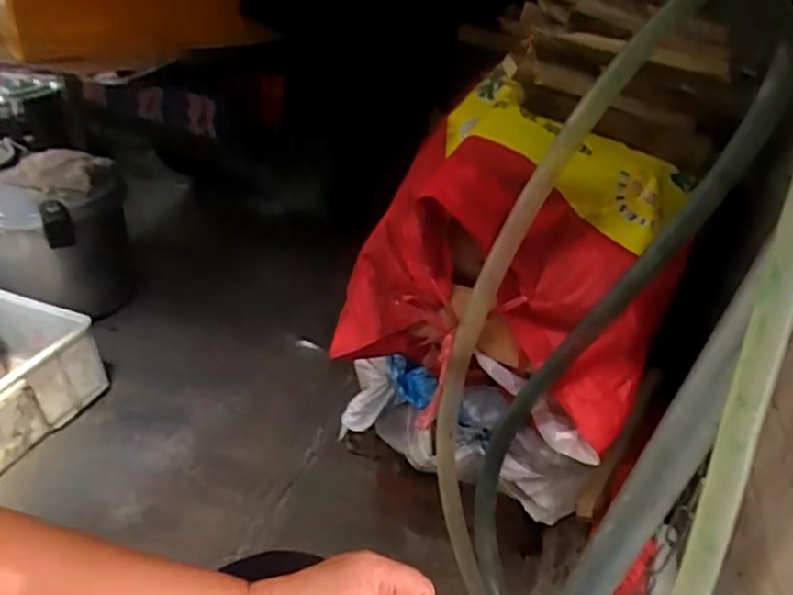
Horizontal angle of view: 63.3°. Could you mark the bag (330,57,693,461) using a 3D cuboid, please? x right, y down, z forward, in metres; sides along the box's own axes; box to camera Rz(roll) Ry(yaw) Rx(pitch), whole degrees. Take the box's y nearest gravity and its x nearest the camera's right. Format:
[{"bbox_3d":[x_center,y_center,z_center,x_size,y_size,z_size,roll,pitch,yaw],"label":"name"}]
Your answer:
[{"bbox_3d":[0.110,-0.051,0.606,0.290,0.211,0.262,21,36,23],"label":"bag"}]

